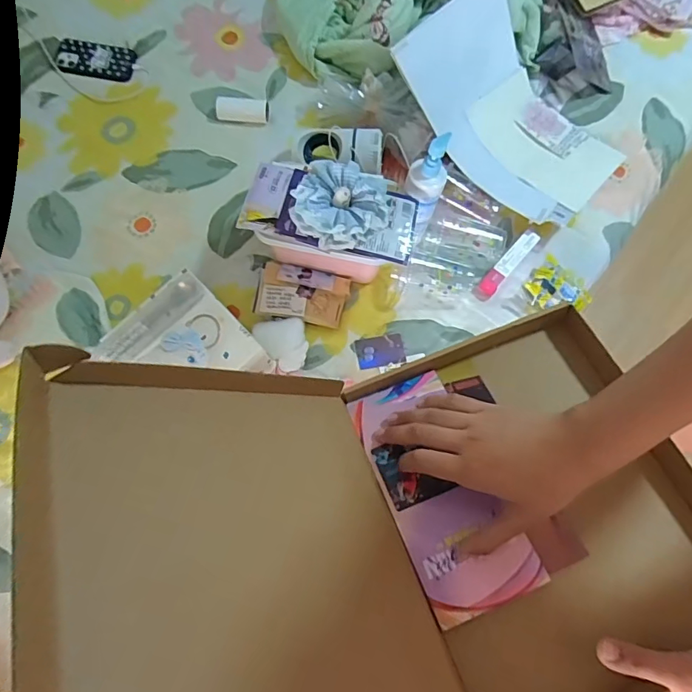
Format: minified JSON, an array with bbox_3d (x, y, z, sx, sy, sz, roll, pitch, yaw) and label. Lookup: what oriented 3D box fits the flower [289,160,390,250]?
[{"bbox_3d":[-0.009,-0.220,0.725,0.149,0.047,0.135,-5,75,-3],"label":"flower"}]

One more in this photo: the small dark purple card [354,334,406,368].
[{"bbox_3d":[0.063,0.009,0.861,0.086,0.005,0.056,-9,76,-6],"label":"small dark purple card"}]

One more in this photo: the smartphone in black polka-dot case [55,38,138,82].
[{"bbox_3d":[-0.537,-0.616,1.023,0.158,0.009,0.087,6,83,-5],"label":"smartphone in black polka-dot case"}]

